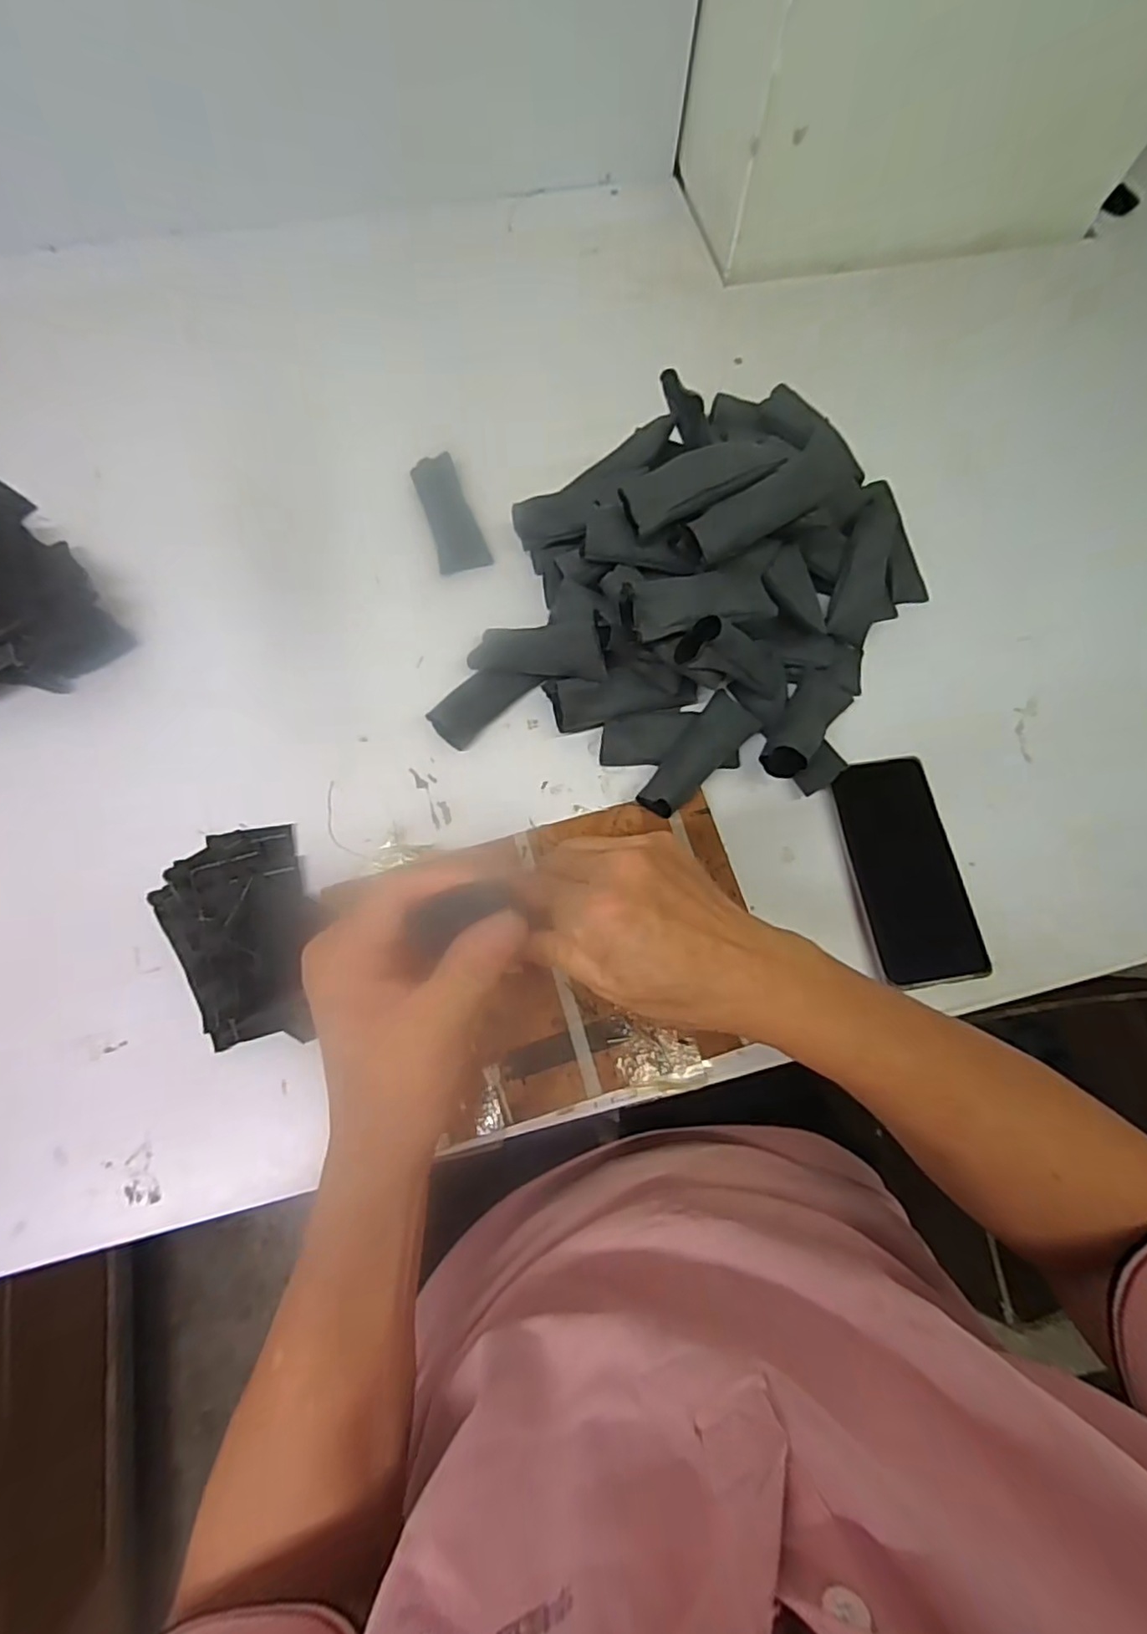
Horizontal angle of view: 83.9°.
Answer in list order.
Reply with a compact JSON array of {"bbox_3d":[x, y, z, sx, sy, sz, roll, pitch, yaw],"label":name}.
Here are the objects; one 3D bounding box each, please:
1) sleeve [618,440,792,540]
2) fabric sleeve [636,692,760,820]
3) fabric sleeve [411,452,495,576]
[{"bbox_3d":[0.084,-0.218,0.414,0.101,0.021,0.046,-24,75,-10],"label":"sleeve"},{"bbox_3d":[0.088,-0.042,0.454,0.036,0.025,0.102,39,75,11],"label":"fabric sleeve"},{"bbox_3d":[-0.102,-0.251,0.526,0.040,0.019,0.100,-17,73,-6],"label":"fabric sleeve"}]

